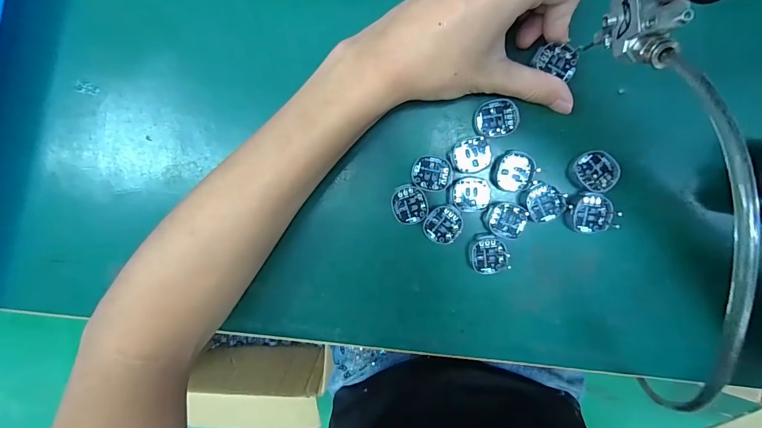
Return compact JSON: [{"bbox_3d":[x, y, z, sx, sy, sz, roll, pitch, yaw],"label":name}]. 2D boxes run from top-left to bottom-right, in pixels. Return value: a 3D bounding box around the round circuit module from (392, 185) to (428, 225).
[{"bbox_3d":[0.020,-0.006,0.254,0.024,0.004,0.028,-6,96,5],"label":"round circuit module"}]

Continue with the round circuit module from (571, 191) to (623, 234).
[{"bbox_3d":[0.148,0.000,0.249,0.029,0.009,0.028,0,96,4],"label":"round circuit module"}]

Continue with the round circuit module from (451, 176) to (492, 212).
[{"bbox_3d":[0.063,-0.014,0.252,0.027,0.004,0.024,-6,96,5],"label":"round circuit module"}]

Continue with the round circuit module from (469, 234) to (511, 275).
[{"bbox_3d":[0.077,0.029,0.258,0.026,0.007,0.027,0,96,4],"label":"round circuit module"}]

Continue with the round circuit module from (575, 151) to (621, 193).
[{"bbox_3d":[0.147,-0.029,0.247,0.024,0.010,0.028,-36,93,7],"label":"round circuit module"}]

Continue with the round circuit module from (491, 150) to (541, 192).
[{"bbox_3d":[0.092,-0.030,0.250,0.030,0.004,0.027,-25,94,7],"label":"round circuit module"}]

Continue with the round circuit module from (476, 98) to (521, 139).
[{"bbox_3d":[0.079,-0.065,0.243,0.028,0.004,0.024,-8,96,5],"label":"round circuit module"}]

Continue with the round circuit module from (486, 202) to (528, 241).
[{"bbox_3d":[0.088,0.005,0.251,0.027,0.004,0.024,20,98,2],"label":"round circuit module"}]

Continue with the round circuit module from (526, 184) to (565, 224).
[{"bbox_3d":[0.114,-0.007,0.249,0.026,0.004,0.027,0,96,4],"label":"round circuit module"}]

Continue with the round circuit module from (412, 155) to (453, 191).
[{"bbox_3d":[0.036,-0.028,0.250,0.028,0.004,0.023,16,97,2],"label":"round circuit module"}]

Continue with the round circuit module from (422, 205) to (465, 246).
[{"bbox_3d":[0.045,0.008,0.255,0.025,0.004,0.027,0,96,4],"label":"round circuit module"}]

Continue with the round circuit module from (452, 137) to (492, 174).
[{"bbox_3d":[0.063,-0.040,0.249,0.026,0.004,0.024,0,96,4],"label":"round circuit module"}]

